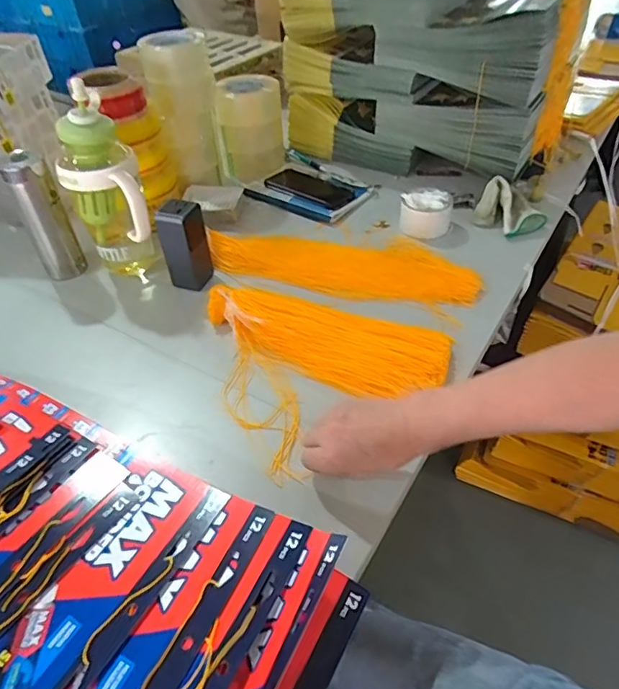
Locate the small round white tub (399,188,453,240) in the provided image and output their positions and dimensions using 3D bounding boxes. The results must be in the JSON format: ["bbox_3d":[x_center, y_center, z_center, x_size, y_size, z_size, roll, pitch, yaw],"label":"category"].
[{"bbox_3d":[0.184,-0.210,0.830,0.076,0.055,0.059,18,50,18],"label":"small round white tub"}]

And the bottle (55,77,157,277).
[{"bbox_3d":[-0.282,-0.200,0.734,0.097,0.245,0.105,-17,48,-14],"label":"bottle"}]

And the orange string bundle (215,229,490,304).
[{"bbox_3d":[0.048,-0.132,0.812,0.412,0.012,0.139,7,47,9],"label":"orange string bundle"}]

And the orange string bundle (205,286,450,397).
[{"bbox_3d":[0.018,-0.014,0.681,0.326,0.036,0.137,19,50,19],"label":"orange string bundle"}]

